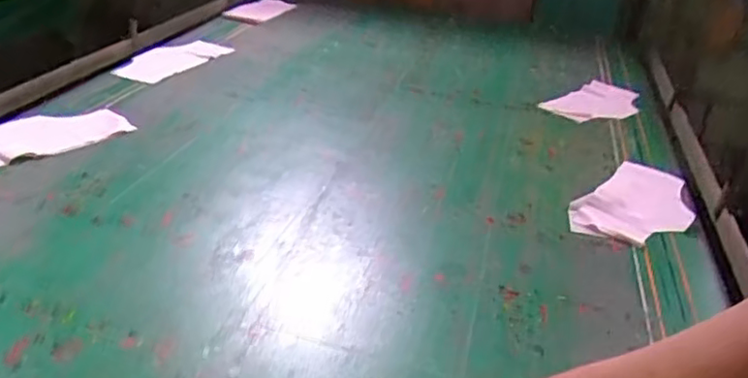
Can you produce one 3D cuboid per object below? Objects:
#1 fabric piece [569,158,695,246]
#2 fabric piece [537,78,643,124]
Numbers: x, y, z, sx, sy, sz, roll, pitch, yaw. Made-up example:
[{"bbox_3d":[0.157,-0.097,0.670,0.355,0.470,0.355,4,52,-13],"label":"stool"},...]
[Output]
[{"bbox_3d":[0.443,0.024,1.071,0.148,0.015,0.313,32,36,28],"label":"fabric piece"},{"bbox_3d":[0.521,-0.196,1.492,0.145,0.016,0.306,34,39,28],"label":"fabric piece"}]

